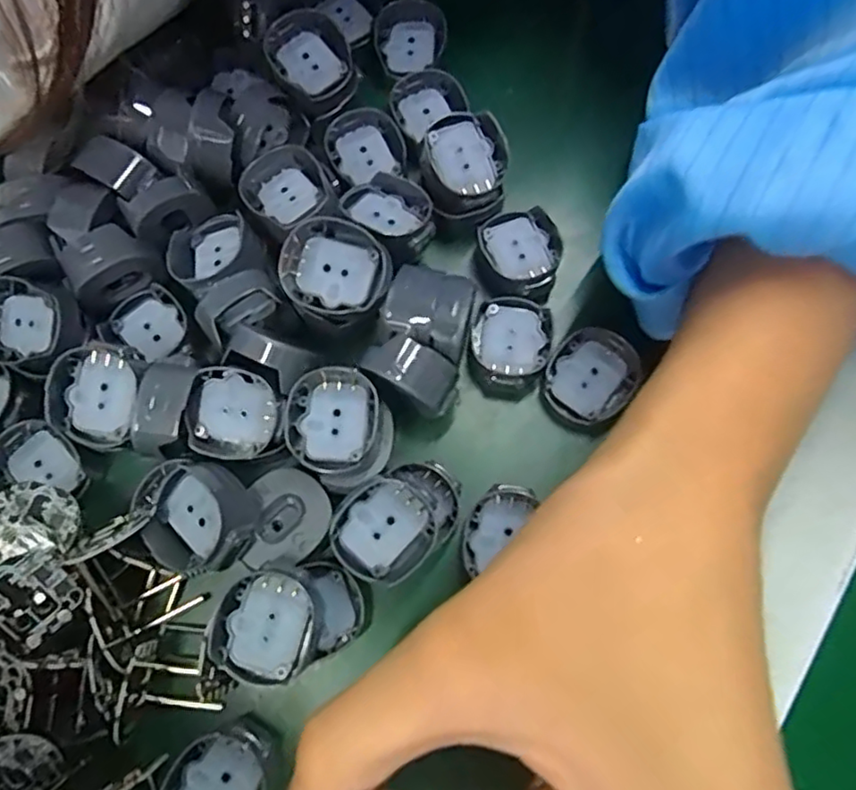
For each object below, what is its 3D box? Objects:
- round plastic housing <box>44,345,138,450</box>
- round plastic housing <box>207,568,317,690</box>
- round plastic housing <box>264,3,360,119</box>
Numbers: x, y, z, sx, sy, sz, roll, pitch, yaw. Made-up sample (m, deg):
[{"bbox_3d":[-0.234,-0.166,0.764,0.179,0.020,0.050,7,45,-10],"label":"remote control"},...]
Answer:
[{"bbox_3d":[-0.095,0.000,0.176,0.027,0.012,0.027,0,92,0],"label":"round plastic housing"},{"bbox_3d":[-0.041,0.059,0.159,0.025,0.011,0.027,0,76,1],"label":"round plastic housing"},{"bbox_3d":[-0.038,-0.108,0.199,0.024,0.010,0.031,-33,94,13],"label":"round plastic housing"}]

